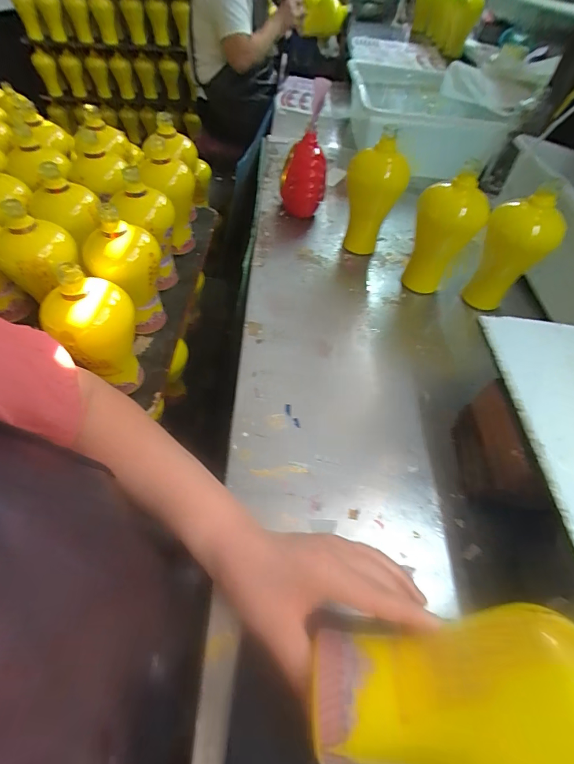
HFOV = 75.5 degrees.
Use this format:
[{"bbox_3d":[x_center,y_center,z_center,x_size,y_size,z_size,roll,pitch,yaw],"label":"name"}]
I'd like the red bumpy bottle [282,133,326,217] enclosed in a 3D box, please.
[{"bbox_3d":[0.036,-0.443,0.798,0.095,0.152,0.110,4,51,-3],"label":"red bumpy bottle"}]

